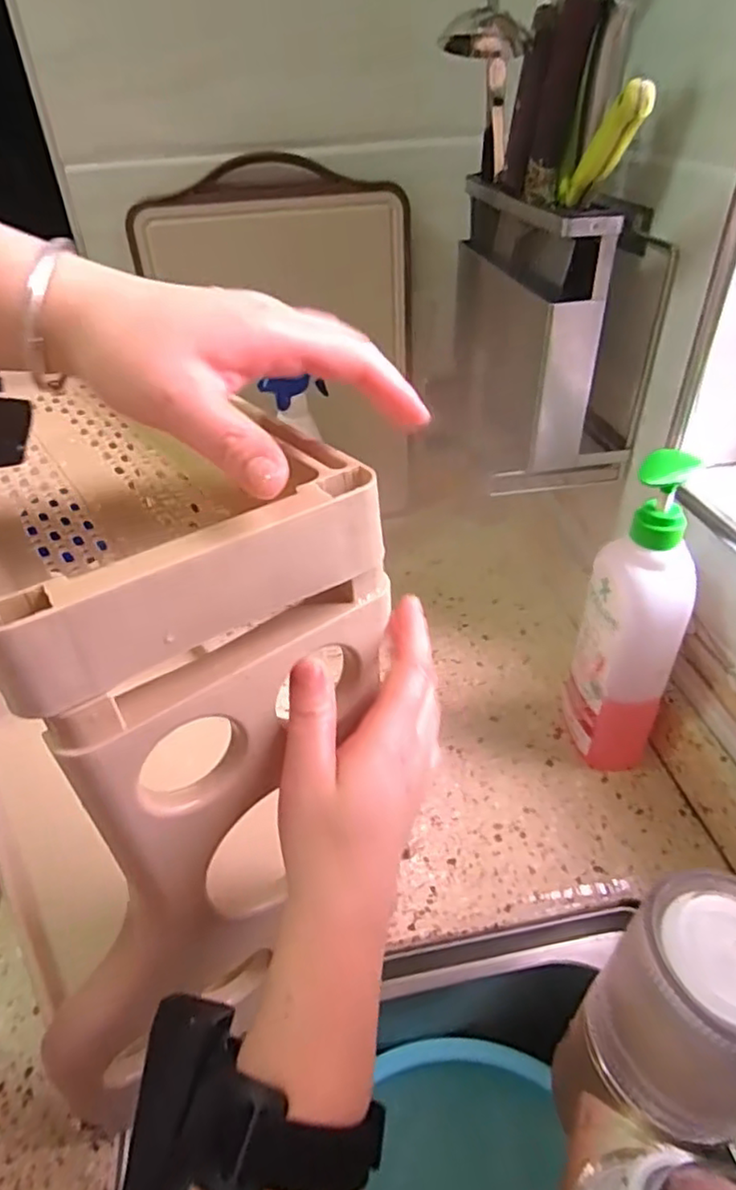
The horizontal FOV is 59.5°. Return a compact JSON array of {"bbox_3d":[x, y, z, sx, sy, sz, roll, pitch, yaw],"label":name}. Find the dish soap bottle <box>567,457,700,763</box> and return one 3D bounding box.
[{"bbox_3d":[0.209,0.030,0.525,0.080,0.274,0.078,13,42,18],"label":"dish soap bottle"}]

